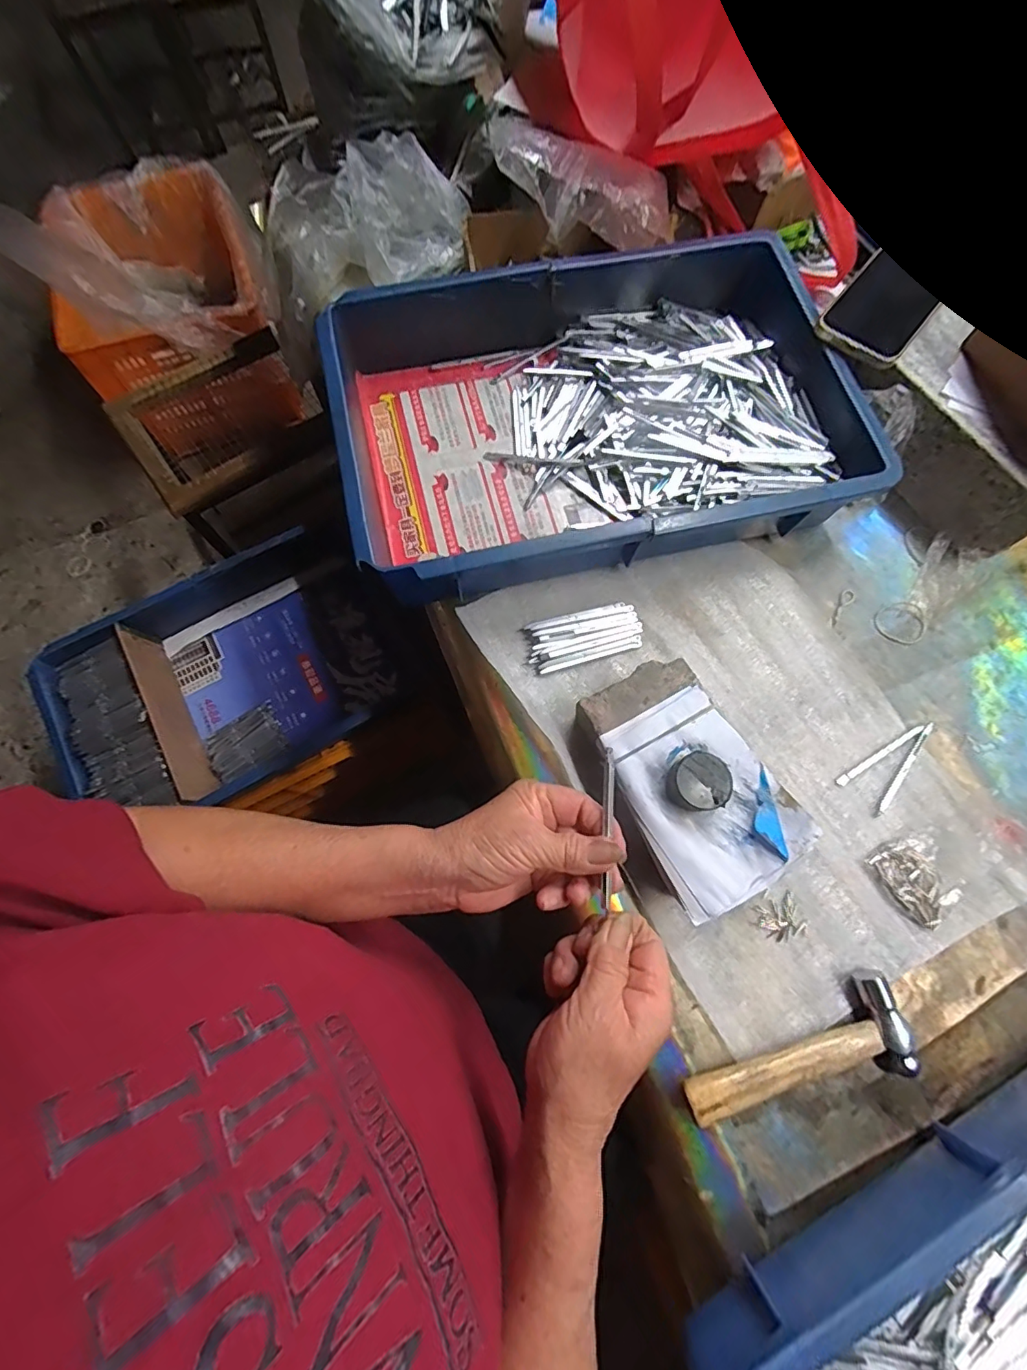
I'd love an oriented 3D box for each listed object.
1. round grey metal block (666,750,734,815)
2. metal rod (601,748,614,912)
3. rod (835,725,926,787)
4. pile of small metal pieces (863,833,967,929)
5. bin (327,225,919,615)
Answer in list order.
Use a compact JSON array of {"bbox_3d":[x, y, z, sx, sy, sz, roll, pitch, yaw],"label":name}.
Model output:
[{"bbox_3d":[0.127,0.067,0.351,0.038,0.020,0.037,0,72,0],"label":"round grey metal block"},{"bbox_3d":[0.055,0.083,0.302,0.006,0.005,0.090,4,76,2],"label":"metal rod"},{"bbox_3d":[0.295,0.056,0.413,0.089,0.006,0.006,-29,75,-9],"label":"rod"},{"bbox_3d":[0.302,0.142,0.379,0.048,0.017,0.060,-30,75,-10],"label":"pile of small metal pieces"},{"bbox_3d":[0.066,-0.237,0.461,0.427,0.090,0.285,-13,72,-4],"label":"bin"}]

